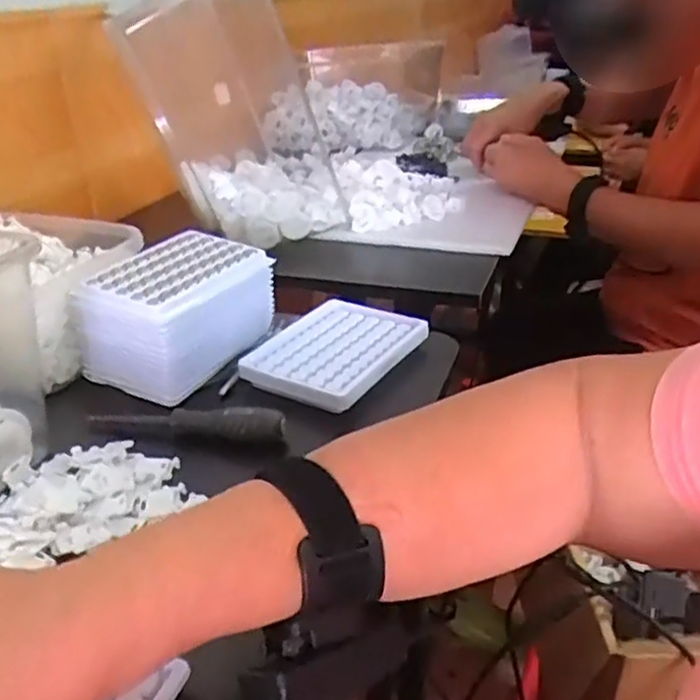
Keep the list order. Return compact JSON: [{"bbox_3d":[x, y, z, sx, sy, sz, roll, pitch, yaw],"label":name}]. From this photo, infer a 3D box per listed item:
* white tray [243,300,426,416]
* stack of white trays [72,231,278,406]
[{"bbox_3d":[-0.011,0.000,0.539,0.098,0.020,0.128,17,34,30],"label":"white tray"},{"bbox_3d":[-0.133,-0.033,0.542,0.104,0.084,0.123,14,33,26],"label":"stack of white trays"}]

